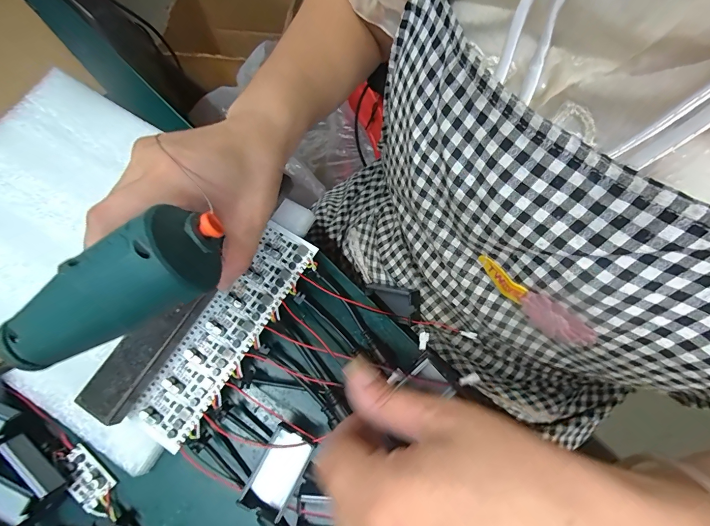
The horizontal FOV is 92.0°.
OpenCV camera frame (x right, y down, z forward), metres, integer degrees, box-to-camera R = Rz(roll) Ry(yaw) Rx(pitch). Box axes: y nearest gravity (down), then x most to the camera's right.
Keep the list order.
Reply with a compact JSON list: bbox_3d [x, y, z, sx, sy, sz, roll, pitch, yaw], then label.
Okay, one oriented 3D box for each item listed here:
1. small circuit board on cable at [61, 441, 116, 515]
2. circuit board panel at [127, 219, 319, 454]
[{"bbox_3d":[-0.188,0.148,0.236,0.040,0.009,0.023,42,75,12],"label":"small circuit board on cable"},{"bbox_3d":[-0.095,0.046,0.256,0.045,0.005,0.170,31,74,8],"label":"circuit board panel"}]

